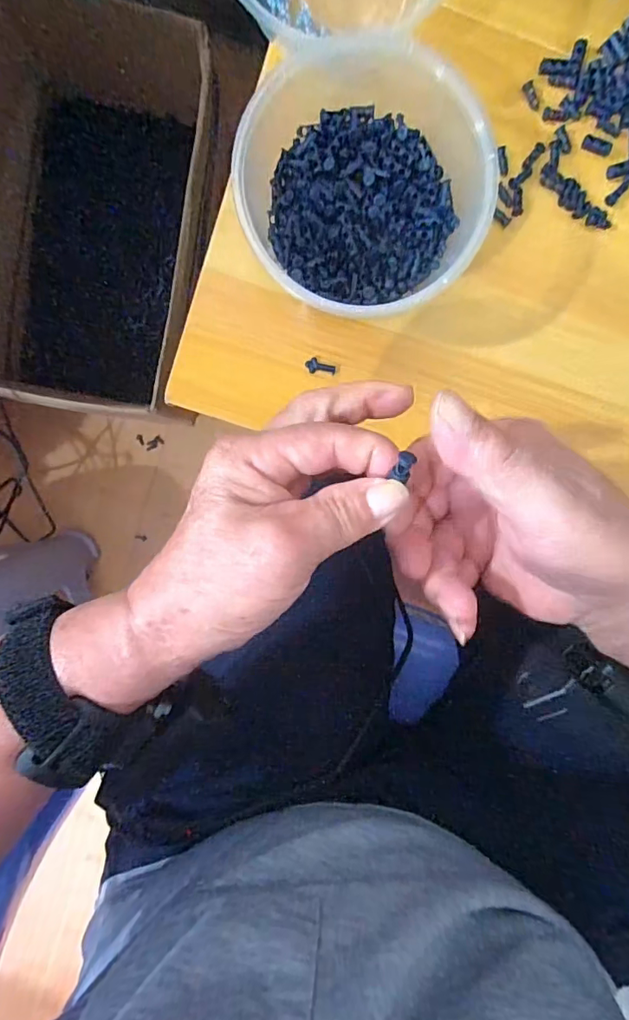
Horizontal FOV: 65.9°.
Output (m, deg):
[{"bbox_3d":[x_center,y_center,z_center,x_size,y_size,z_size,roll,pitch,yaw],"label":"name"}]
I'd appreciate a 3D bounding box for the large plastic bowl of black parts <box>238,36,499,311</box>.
[{"bbox_3d":[0.028,-0.190,0.291,0.136,0.062,0.143,0,97,-2],"label":"large plastic bowl of black parts"}]

